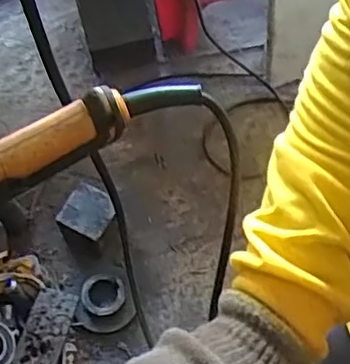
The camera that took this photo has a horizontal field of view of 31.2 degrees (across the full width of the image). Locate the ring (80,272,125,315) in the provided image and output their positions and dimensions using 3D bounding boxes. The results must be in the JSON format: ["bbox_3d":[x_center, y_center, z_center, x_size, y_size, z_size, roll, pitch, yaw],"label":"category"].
[{"bbox_3d":[-0.142,0.222,1.249,0.087,0.013,0.082,5,69,-12],"label":"ring"}]

